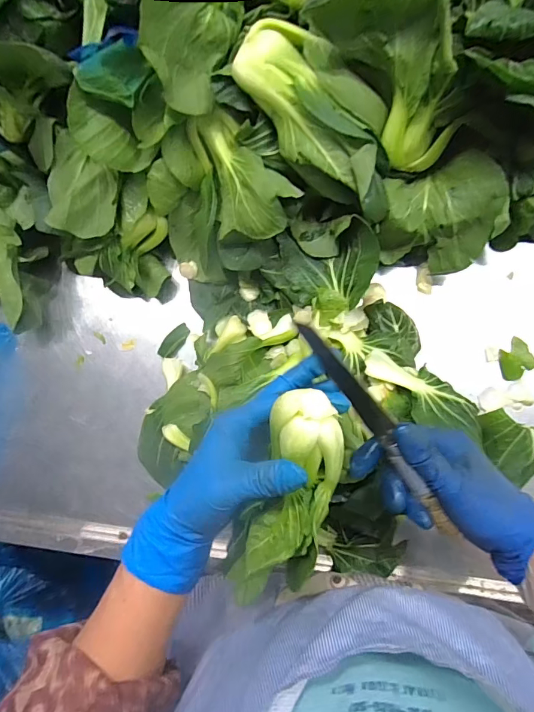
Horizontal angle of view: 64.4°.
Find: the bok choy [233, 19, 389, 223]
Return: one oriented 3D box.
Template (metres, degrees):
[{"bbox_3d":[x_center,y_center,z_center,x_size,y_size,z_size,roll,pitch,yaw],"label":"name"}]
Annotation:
[{"bbox_3d":[0.055,-0.207,0.376,0.085,0.052,0.190,-42,107,2],"label":"bok choy"}]

